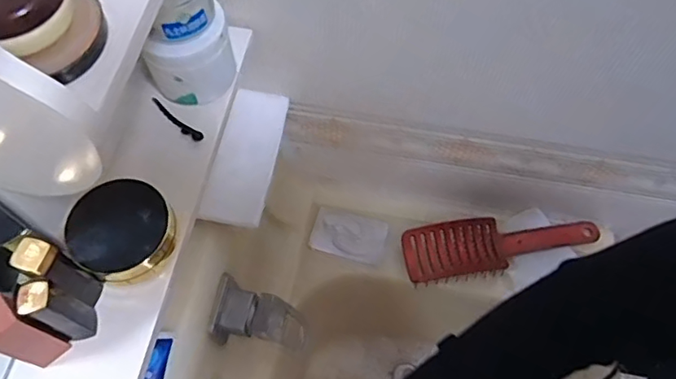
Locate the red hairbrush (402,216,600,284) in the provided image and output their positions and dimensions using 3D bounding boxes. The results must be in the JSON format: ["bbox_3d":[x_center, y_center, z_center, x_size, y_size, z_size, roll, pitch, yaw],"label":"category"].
[{"bbox_3d":[0.208,0.065,0.694,0.250,0.032,0.067,-10,64,-6],"label":"red hairbrush"}]

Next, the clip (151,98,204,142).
[{"bbox_3d":[-0.134,-0.058,0.456,0.060,0.006,0.009,37,68,16],"label":"clip"}]

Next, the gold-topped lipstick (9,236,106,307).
[{"bbox_3d":[-0.179,0.056,0.356,0.020,0.086,0.022,28,66,13],"label":"gold-topped lipstick"}]

